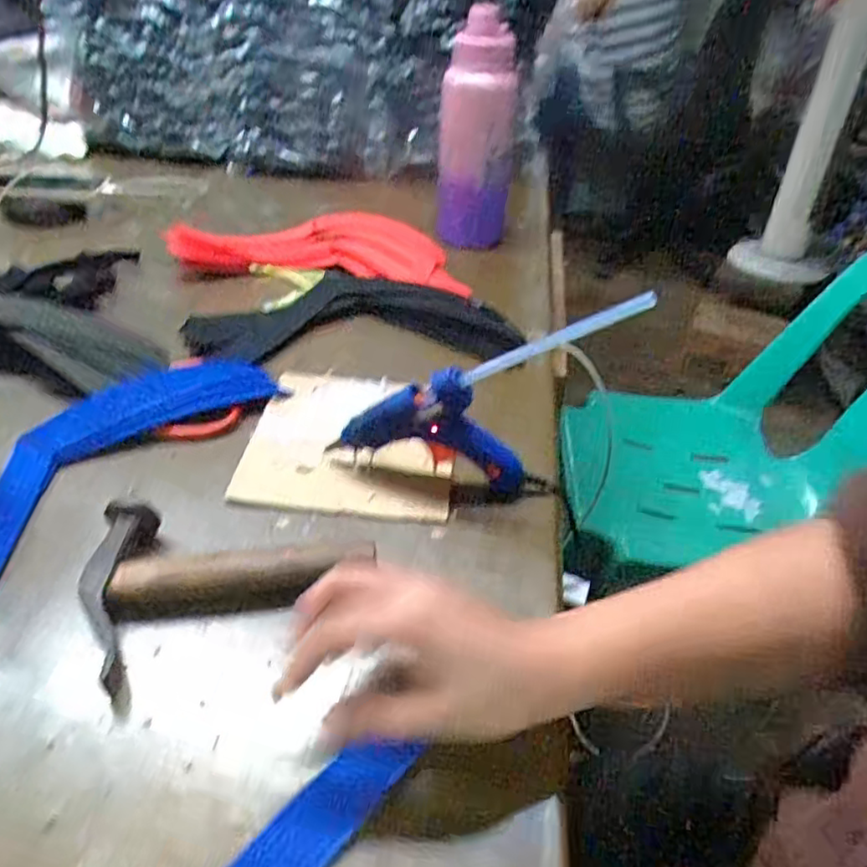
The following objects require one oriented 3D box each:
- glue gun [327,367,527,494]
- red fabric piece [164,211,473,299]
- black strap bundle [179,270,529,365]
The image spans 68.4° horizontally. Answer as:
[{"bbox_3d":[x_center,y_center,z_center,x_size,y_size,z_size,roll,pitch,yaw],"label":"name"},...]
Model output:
[{"bbox_3d":[-0.004,-0.005,0.448,0.134,0.092,0.022,6,38,4],"label":"glue gun"},{"bbox_3d":[-0.121,-0.212,0.748,0.334,0.041,0.145,8,38,6],"label":"red fabric piece"},{"bbox_3d":[-0.073,-0.119,0.671,0.330,0.045,0.131,3,38,1],"label":"black strap bundle"}]

